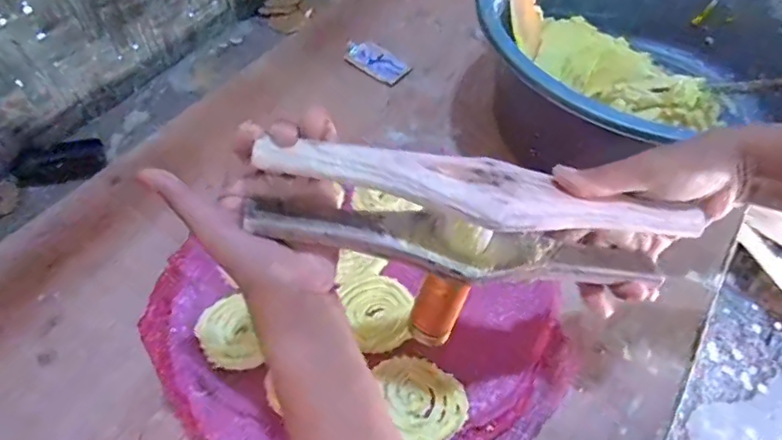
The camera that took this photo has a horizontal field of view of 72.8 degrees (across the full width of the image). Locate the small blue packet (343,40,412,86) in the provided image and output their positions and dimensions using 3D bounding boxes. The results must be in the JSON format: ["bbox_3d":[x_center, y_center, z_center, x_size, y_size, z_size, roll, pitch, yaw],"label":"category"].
[{"bbox_3d":[-0.023,-0.229,0.761,0.101,0.006,0.051,37,71,17],"label":"small blue packet"}]

